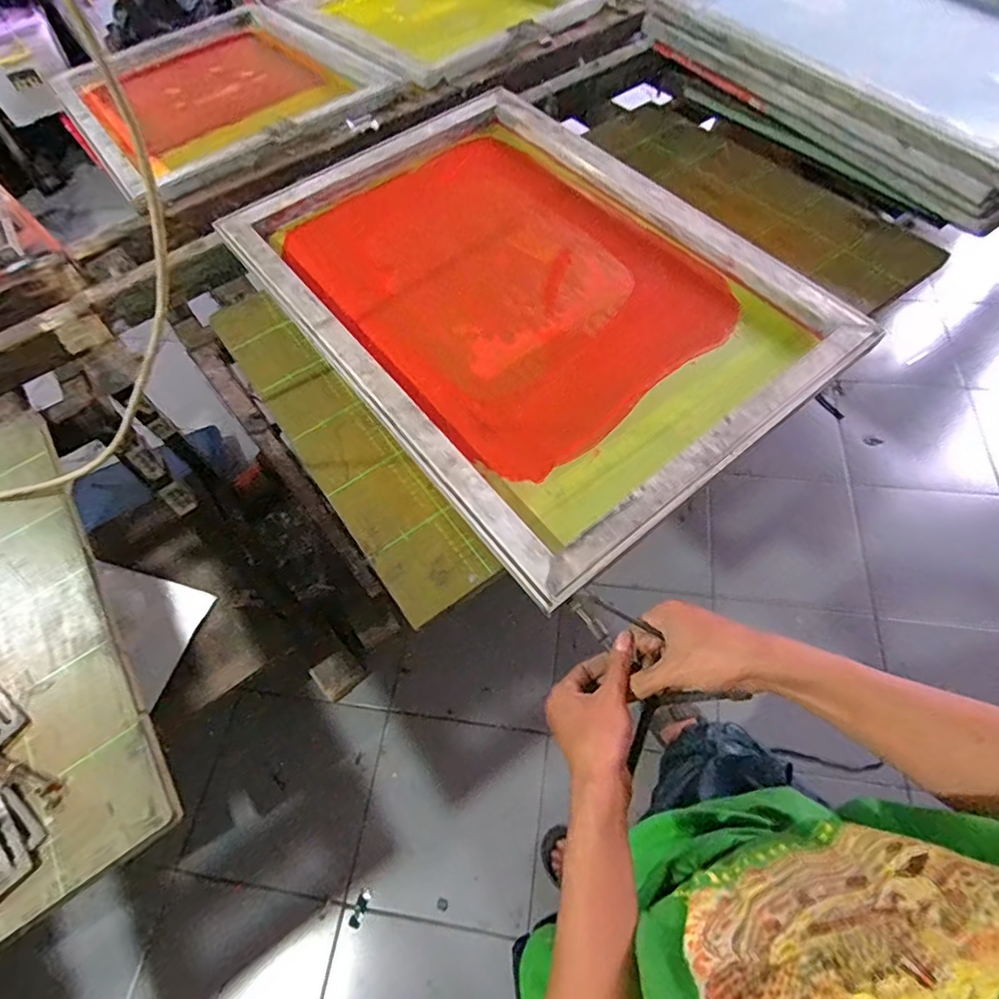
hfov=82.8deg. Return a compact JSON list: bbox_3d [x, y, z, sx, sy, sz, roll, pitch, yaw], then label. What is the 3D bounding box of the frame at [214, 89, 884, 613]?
[{"bbox_3d":[0.017,-0.299,0.761,0.538,0.042,0.773,-35,63,-15],"label":"frame"}]

